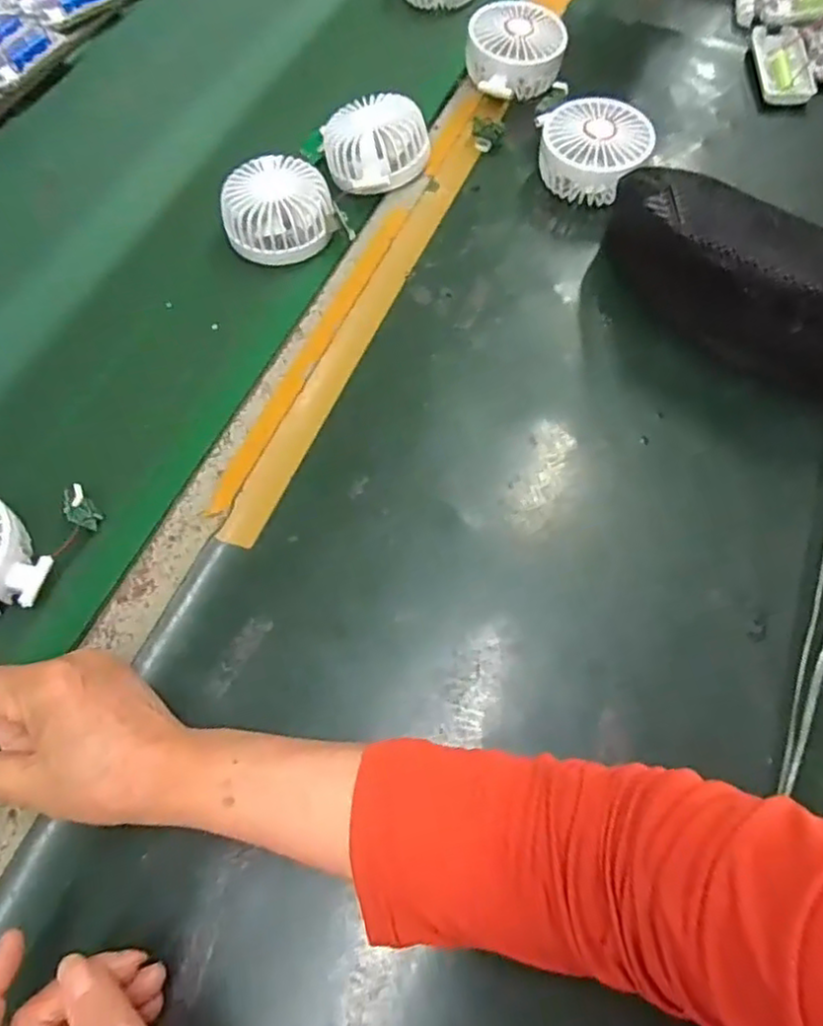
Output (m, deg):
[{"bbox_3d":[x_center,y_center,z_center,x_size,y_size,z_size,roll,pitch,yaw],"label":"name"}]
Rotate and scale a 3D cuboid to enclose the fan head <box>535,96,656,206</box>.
[{"bbox_3d":[0.151,-0.298,0.558,0.083,0.049,0.081,0,64,1],"label":"fan head"}]

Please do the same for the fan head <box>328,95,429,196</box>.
[{"bbox_3d":[-0.028,-0.307,0.567,0.086,0.042,0.081,-6,64,-2],"label":"fan head"}]

